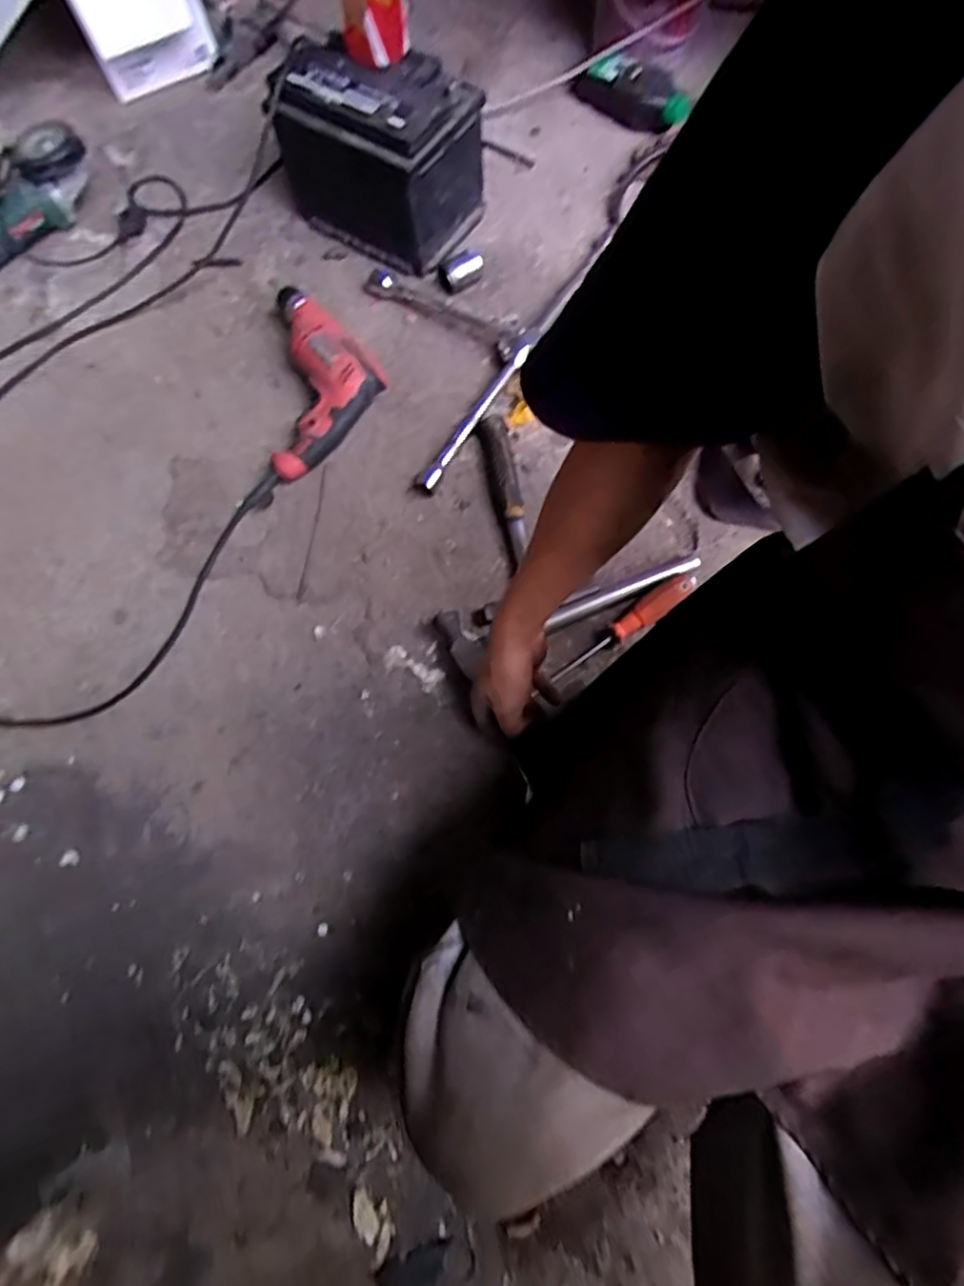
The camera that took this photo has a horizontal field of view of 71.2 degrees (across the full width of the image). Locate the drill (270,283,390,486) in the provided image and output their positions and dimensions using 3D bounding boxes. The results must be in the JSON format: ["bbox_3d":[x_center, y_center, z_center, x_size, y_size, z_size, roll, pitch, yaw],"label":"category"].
[{"bbox_3d":[-0.201,-0.350,0.882,0.156,0.082,0.278,-1,70,-2],"label":"drill"}]

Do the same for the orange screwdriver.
[{"bbox_3d":[0.156,-0.012,0.785,0.225,0.025,0.033,-36,75,1],"label":"orange screwdriver"}]

